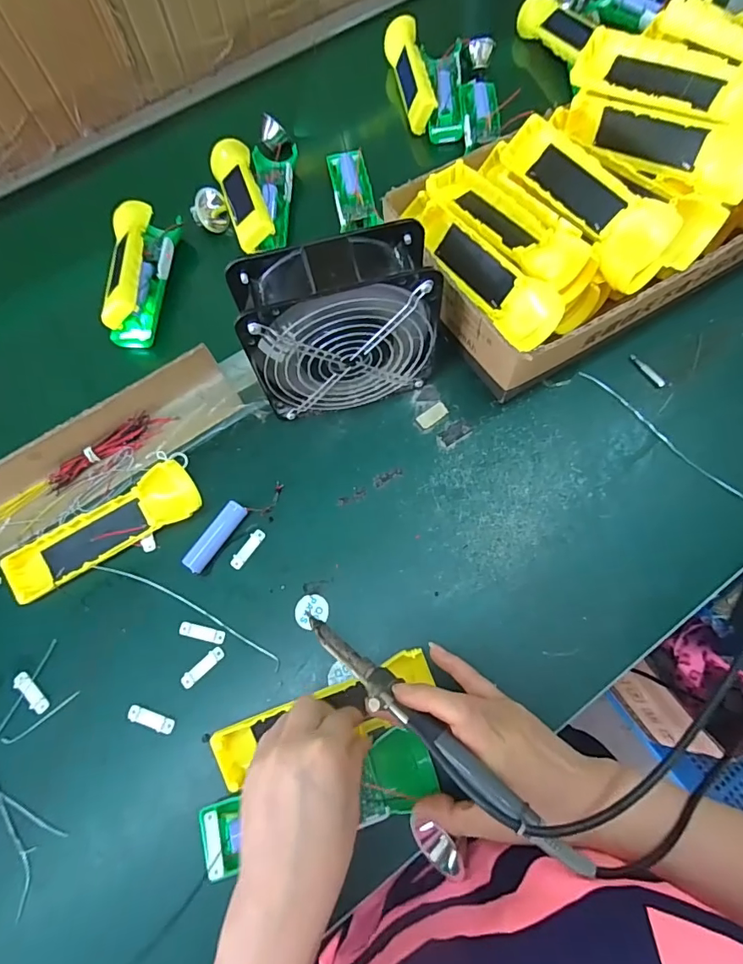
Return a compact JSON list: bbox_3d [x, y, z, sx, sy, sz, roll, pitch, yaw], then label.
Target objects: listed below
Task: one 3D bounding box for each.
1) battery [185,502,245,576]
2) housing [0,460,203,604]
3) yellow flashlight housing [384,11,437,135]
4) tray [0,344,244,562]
[{"bbox_3d":[-0.132,0.047,0.406,0.018,0.015,0.067,34,76,13],"label":"battery"},{"bbox_3d":[-0.229,0.042,0.408,0.161,0.022,0.049,-29,73,-7],"label":"housing"},{"bbox_3d":[0.051,-0.535,0.618,0.037,0.036,0.190,-11,73,-2],"label":"yellow flashlight housing"},{"bbox_3d":[-0.250,-0.022,0.423,0.276,0.038,0.071,-32,73,-8],"label":"tray"}]

